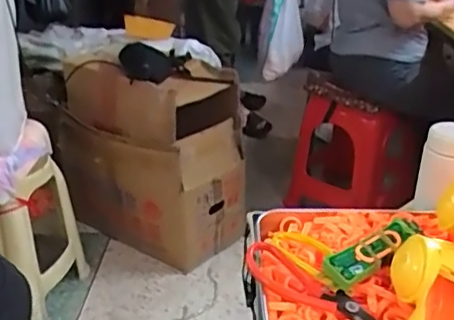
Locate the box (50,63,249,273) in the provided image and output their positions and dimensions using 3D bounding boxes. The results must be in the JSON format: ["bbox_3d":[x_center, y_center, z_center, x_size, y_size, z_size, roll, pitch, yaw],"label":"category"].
[{"bbox_3d":[-0.257,-0.010,1.960,0.592,0.585,0.364,14,28,29],"label":"box"}]

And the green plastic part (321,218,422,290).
[{"bbox_3d":[0.141,0.087,0.554,0.108,0.028,0.030,-15,28,-31],"label":"green plastic part"}]

